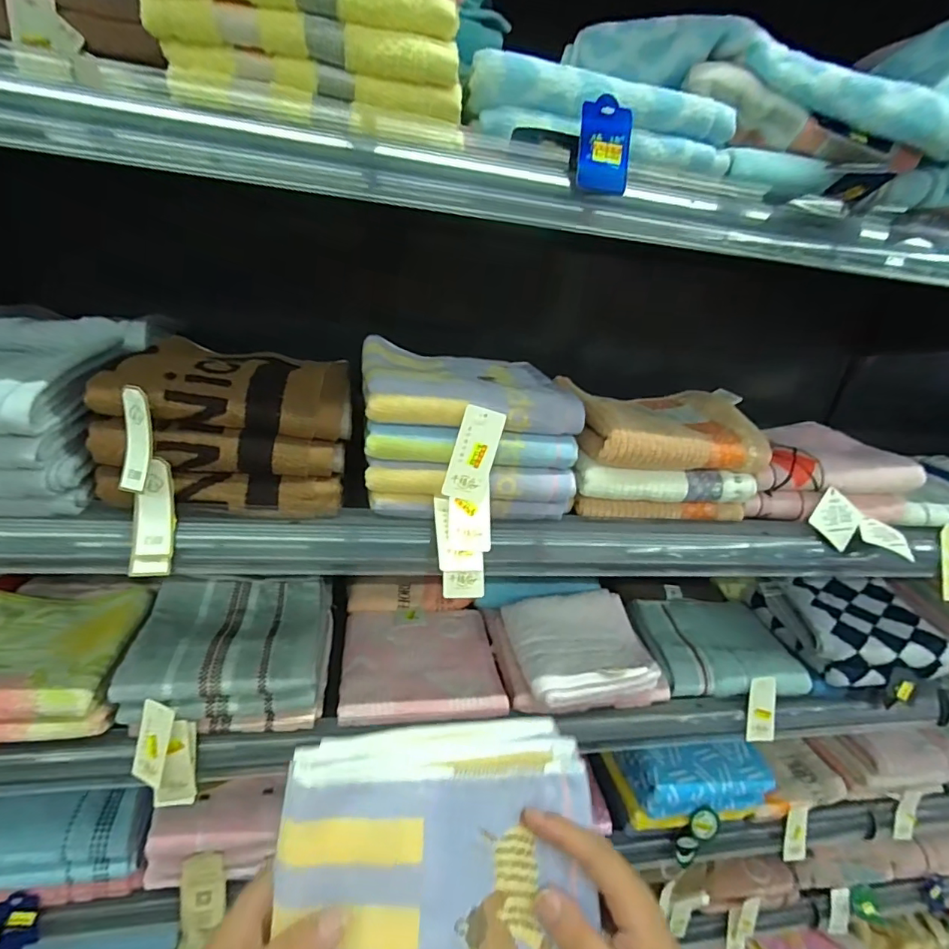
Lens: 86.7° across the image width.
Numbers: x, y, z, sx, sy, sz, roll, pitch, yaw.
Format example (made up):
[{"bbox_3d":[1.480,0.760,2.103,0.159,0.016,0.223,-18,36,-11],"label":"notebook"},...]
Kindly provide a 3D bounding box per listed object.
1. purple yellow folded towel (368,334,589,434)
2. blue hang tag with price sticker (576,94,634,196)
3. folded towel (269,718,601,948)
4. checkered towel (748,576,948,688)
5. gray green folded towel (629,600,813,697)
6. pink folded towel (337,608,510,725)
[{"bbox_3d":[-0.010,-0.086,0.486,0.190,0.039,0.156,1,23,-16],"label":"purple yellow folded towel"},{"bbox_3d":[0.089,-0.224,0.344,0.039,0.057,0.004,1,13,-17],"label":"blue hang tag with price sticker"},{"bbox_3d":[-0.020,0.248,0.301,0.180,0.168,0.033,2,-18,-12],"label":"folded towel"},{"bbox_3d":[0.519,0.205,0.684,0.205,0.076,0.142,5,22,-8],"label":"checkered towel"},{"bbox_3d":[0.320,0.226,0.683,0.193,0.032,0.158,5,22,-6],"label":"gray green folded towel"},{"bbox_3d":[-0.065,0.220,0.610,0.179,0.019,0.181,3,22,-11],"label":"pink folded towel"}]

